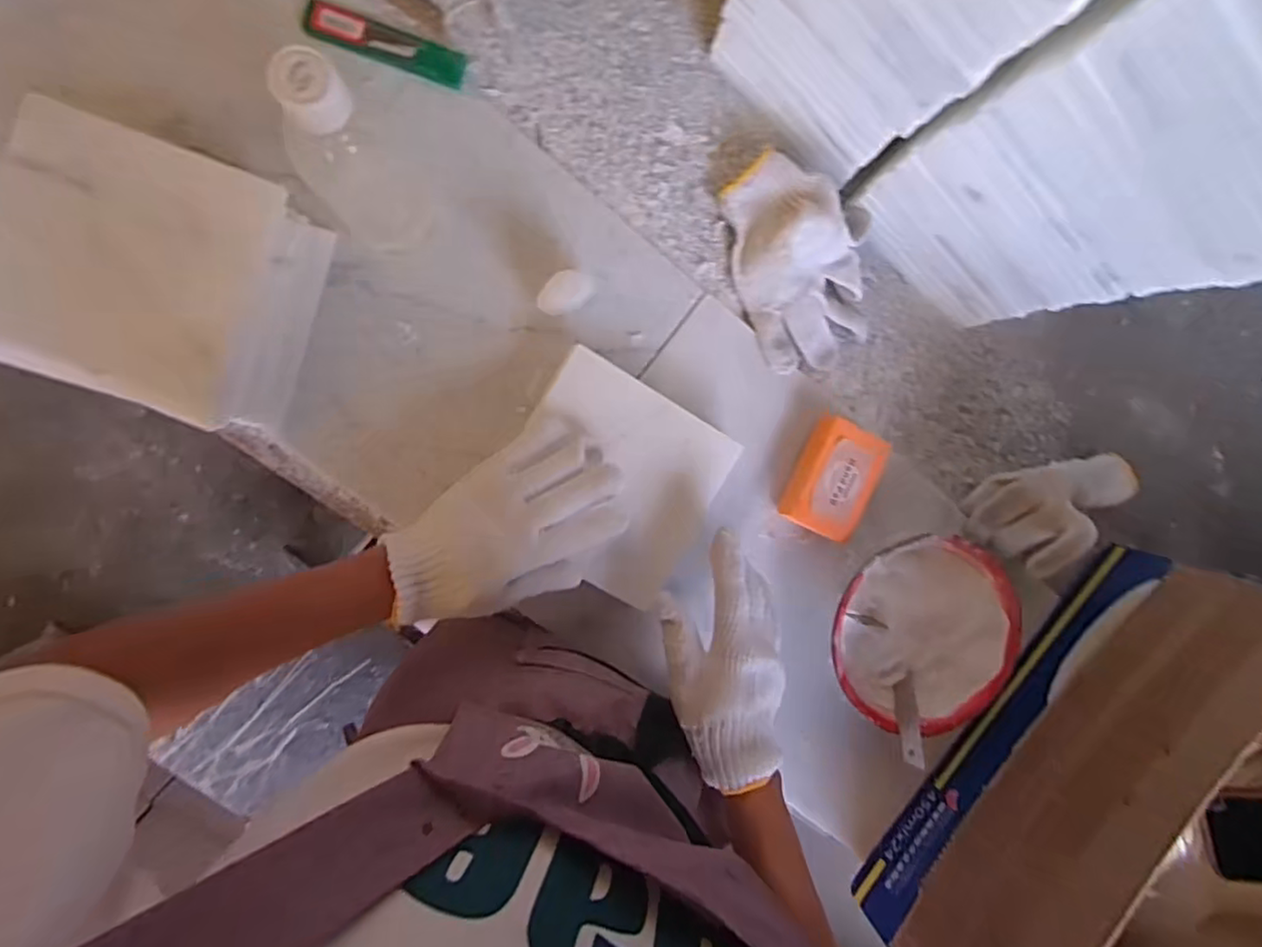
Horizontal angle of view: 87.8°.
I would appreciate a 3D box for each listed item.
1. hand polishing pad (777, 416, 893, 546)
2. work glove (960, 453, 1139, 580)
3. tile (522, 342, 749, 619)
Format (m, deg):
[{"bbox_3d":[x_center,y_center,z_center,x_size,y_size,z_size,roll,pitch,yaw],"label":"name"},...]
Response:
[{"bbox_3d":[0.171,0.006,0.550,0.064,0.028,0.092,28,90,-8],"label":"hand polishing pad"},{"bbox_3d":[0.373,0.023,0.579,0.096,0.065,0.137,44,87,-9],"label":"work glove"},{"bbox_3d":[-0.013,0.006,0.498,0.150,0.013,0.149,30,89,-9],"label":"tile"}]

